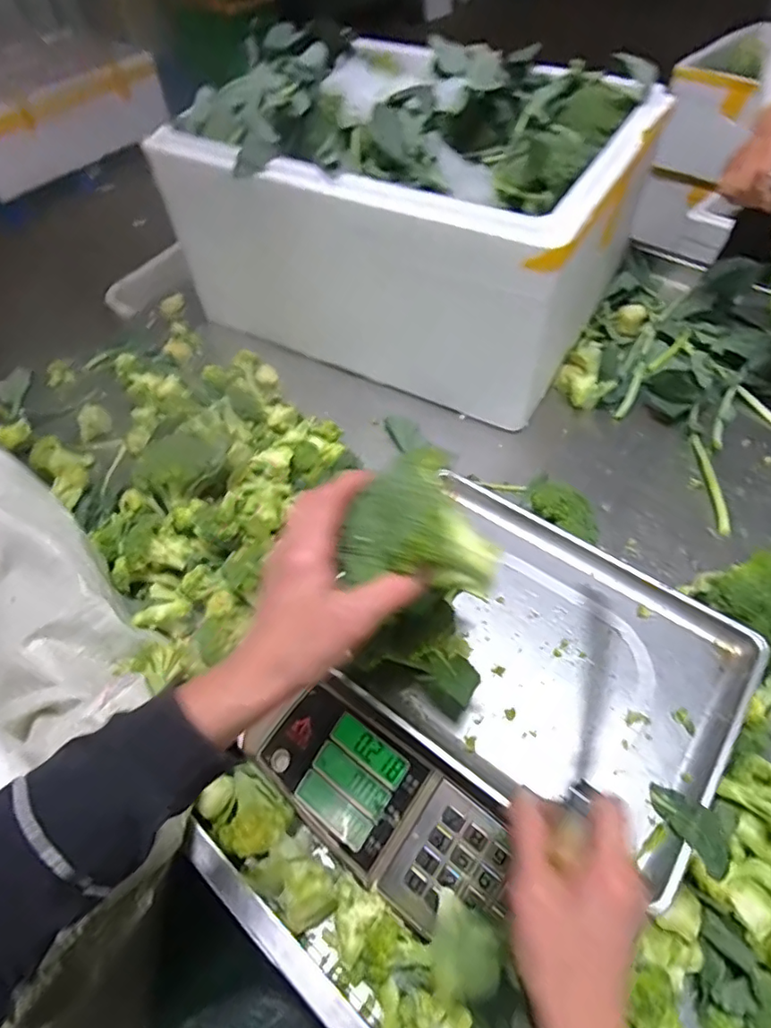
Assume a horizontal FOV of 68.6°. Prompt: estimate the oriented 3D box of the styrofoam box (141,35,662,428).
[{"bbox_3d":[0.038,-0.441,0.835,0.557,0.318,0.388,23,59,18],"label":"styrofoam box"}]

